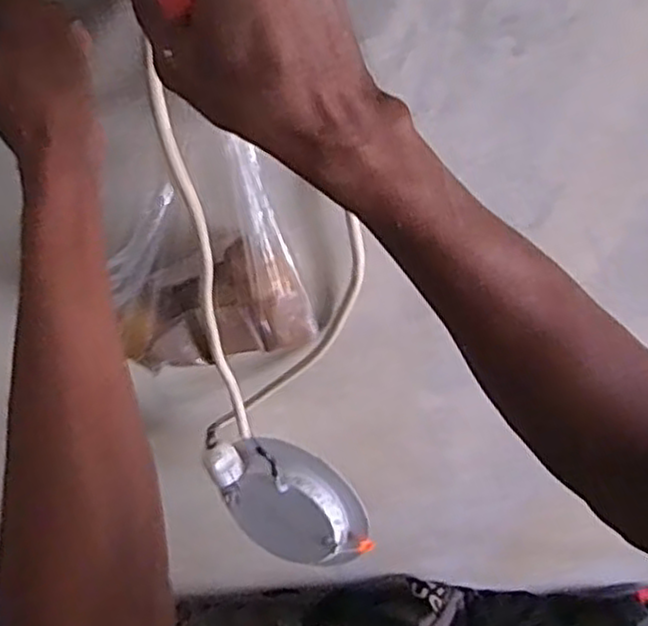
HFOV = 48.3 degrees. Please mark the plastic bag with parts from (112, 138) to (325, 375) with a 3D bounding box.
[{"bbox_3d":[-0.085,-0.024,0.518,0.149,0.158,0.041,-5,55,-3],"label":"plastic bag with parts"}]

